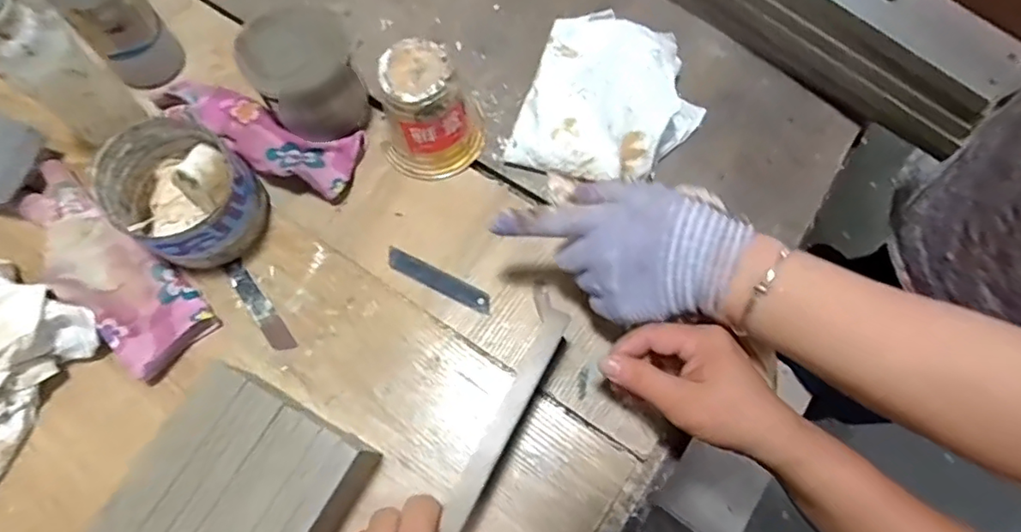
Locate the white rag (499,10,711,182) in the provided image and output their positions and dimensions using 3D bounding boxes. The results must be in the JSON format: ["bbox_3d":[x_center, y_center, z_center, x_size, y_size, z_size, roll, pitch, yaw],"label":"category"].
[{"bbox_3d":[0.091,-0.146,0.501,0.146,0.054,0.157,20,72,6],"label":"white rag"}]

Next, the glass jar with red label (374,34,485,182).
[{"bbox_3d":[-0.068,-0.131,0.476,0.089,0.093,0.079,-1,71,-1],"label":"glass jar with red label"}]

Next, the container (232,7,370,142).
[{"bbox_3d":[-0.170,-0.156,0.478,0.079,0.109,0.091,-33,75,-11],"label":"container"}]

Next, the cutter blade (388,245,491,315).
[{"bbox_3d":[-0.060,0.012,0.475,0.098,0.004,0.017,27,80,10],"label":"cutter blade"}]

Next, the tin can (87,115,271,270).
[{"bbox_3d":[-0.261,-0.057,0.461,0.097,0.077,0.109,-42,76,-14],"label":"tin can"}]

